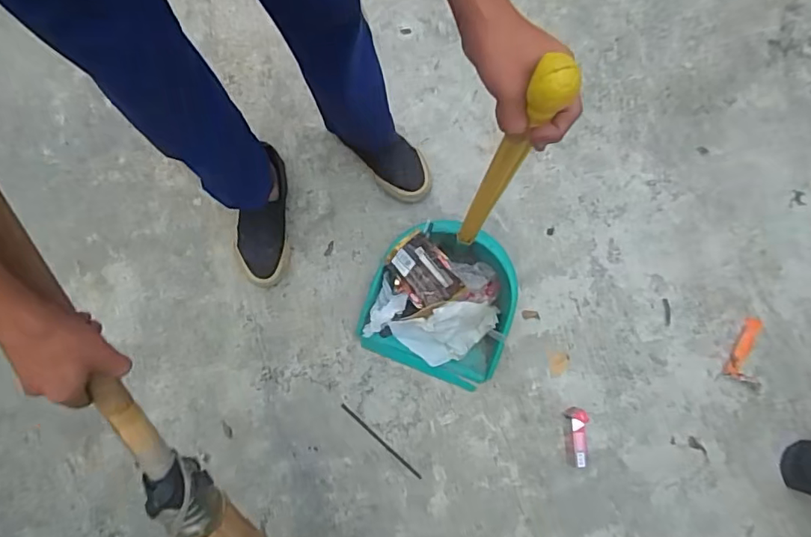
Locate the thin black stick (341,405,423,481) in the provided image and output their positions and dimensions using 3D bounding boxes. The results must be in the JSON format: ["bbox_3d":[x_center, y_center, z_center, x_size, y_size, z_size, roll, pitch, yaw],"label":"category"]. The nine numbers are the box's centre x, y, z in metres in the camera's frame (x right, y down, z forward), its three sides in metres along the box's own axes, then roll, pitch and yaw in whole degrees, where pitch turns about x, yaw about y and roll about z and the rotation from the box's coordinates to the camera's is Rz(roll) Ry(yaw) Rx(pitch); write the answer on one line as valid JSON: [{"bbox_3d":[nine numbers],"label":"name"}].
[{"bbox_3d":[-0.047,0.324,0.962,0.195,0.005,0.009,42,81,7],"label":"thin black stick"}]

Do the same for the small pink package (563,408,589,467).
[{"bbox_3d":[0.314,0.307,0.937,0.027,0.068,0.097,1,76,-5],"label":"small pink package"}]

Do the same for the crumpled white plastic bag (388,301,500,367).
[{"bbox_3d":[0.078,0.116,0.956,0.185,0.022,0.115,-24,115,16],"label":"crumpled white plastic bag"}]

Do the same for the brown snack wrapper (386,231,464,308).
[{"bbox_3d":[0.036,0.007,0.959,0.096,0.044,0.129,-36,82,-12],"label":"brown snack wrapper"}]

